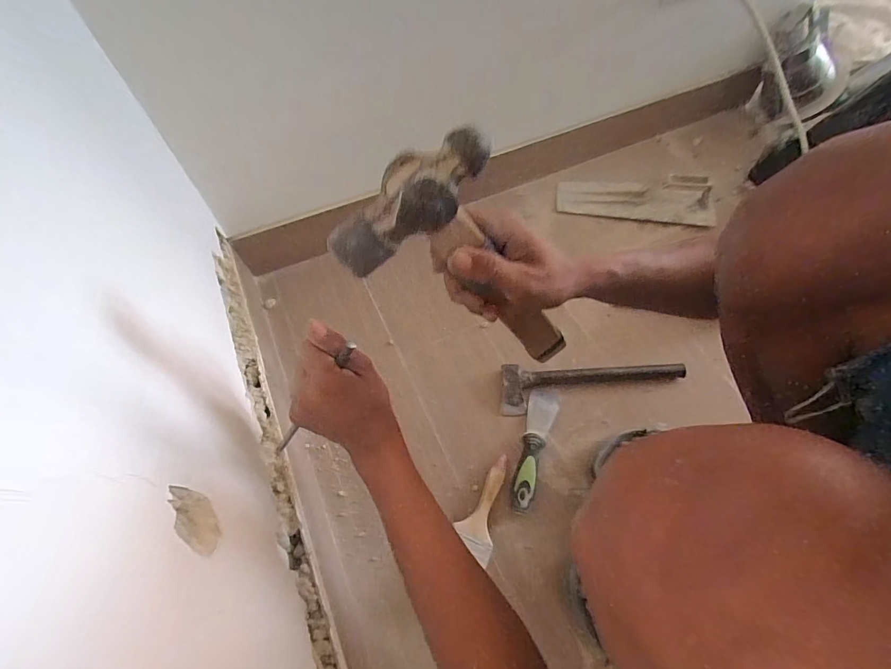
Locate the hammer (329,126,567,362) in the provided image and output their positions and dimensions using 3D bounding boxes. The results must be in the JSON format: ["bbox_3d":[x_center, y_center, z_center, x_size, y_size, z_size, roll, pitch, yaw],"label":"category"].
[{"bbox_3d":[0.041,-0.035,0.338,0.104,0.289,0.031,-27,58,20],"label":"hammer"}]

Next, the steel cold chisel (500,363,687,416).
[{"bbox_3d":[0.224,0.080,0.617,0.276,0.019,0.072,-2,60,1],"label":"steel cold chisel"}]

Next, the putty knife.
[{"bbox_3d":[0.127,0.153,0.572,0.043,0.031,0.180,15,62,11],"label":"putty knife"}]

